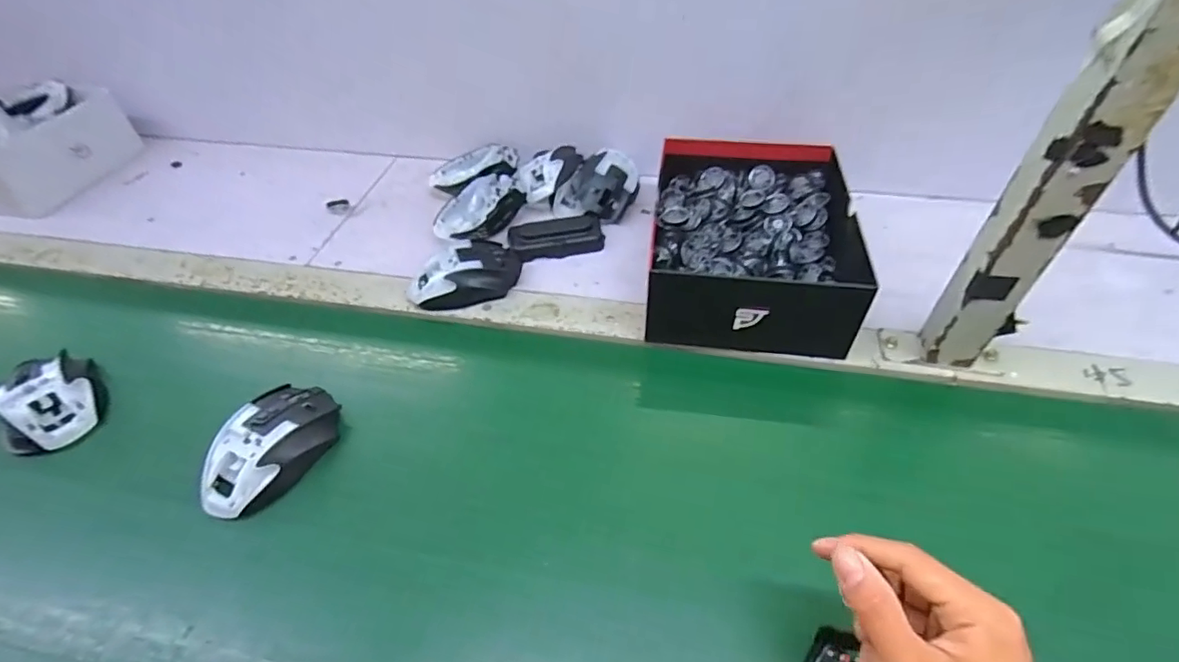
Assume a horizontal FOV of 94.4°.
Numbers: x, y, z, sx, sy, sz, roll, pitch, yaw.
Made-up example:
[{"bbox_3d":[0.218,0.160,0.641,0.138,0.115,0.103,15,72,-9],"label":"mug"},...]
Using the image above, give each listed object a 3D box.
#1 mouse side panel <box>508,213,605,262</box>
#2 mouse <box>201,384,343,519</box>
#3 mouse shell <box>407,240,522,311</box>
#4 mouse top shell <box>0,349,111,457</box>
[{"bbox_3d":[-0.037,-0.109,0.624,0.106,0.027,0.047,-9,47,-6],"label":"mouse side panel"},{"bbox_3d":[-0.254,0.091,0.437,0.066,0.036,0.112,10,48,12],"label":"mouse"},{"bbox_3d":[-0.129,-0.059,0.574,0.117,0.039,0.072,-30,52,-23],"label":"mouse shell"},{"bbox_3d":[-0.473,0.061,0.473,0.087,0.039,0.078,34,57,29],"label":"mouse top shell"}]

